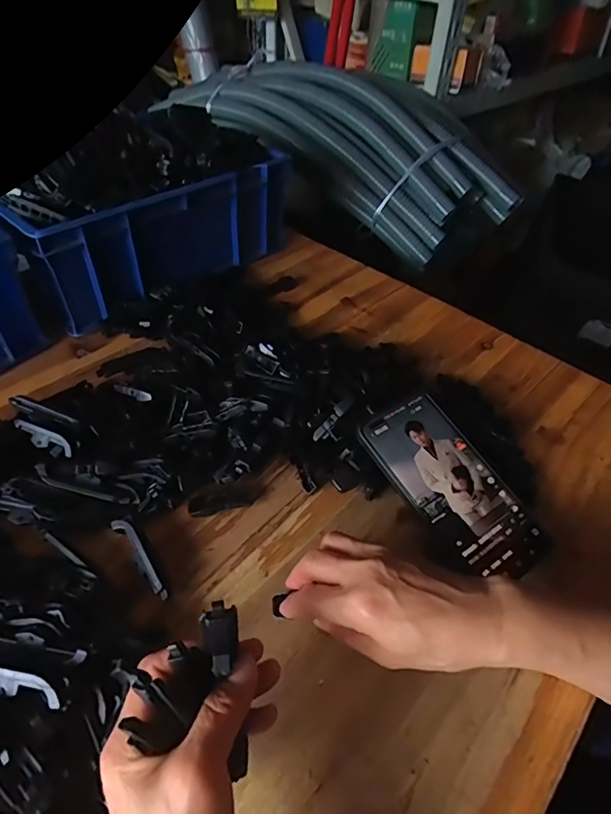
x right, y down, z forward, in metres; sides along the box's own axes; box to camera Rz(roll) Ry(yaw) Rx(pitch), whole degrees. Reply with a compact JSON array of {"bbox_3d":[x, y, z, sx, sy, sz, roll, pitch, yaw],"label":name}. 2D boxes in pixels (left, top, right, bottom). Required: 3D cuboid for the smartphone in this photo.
[{"bbox_3d":[0.118,0.061,0.388,0.079,0.009,0.161,-28,69,-23],"label":"smartphone"}]

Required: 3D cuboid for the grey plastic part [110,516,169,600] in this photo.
[{"bbox_3d":[-0.119,0.110,0.353,0.016,0.016,0.072,-30,55,-28],"label":"grey plastic part"}]

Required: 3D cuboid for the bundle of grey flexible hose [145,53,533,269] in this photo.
[{"bbox_3d":[0.088,-0.457,0.822,0.546,0.162,0.184,32,51,7],"label":"bundle of grey flexible hose"}]

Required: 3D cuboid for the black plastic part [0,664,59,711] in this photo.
[{"bbox_3d":[-0.168,0.155,0.272,0.067,0.011,0.012,13,47,9],"label":"black plastic part"}]

